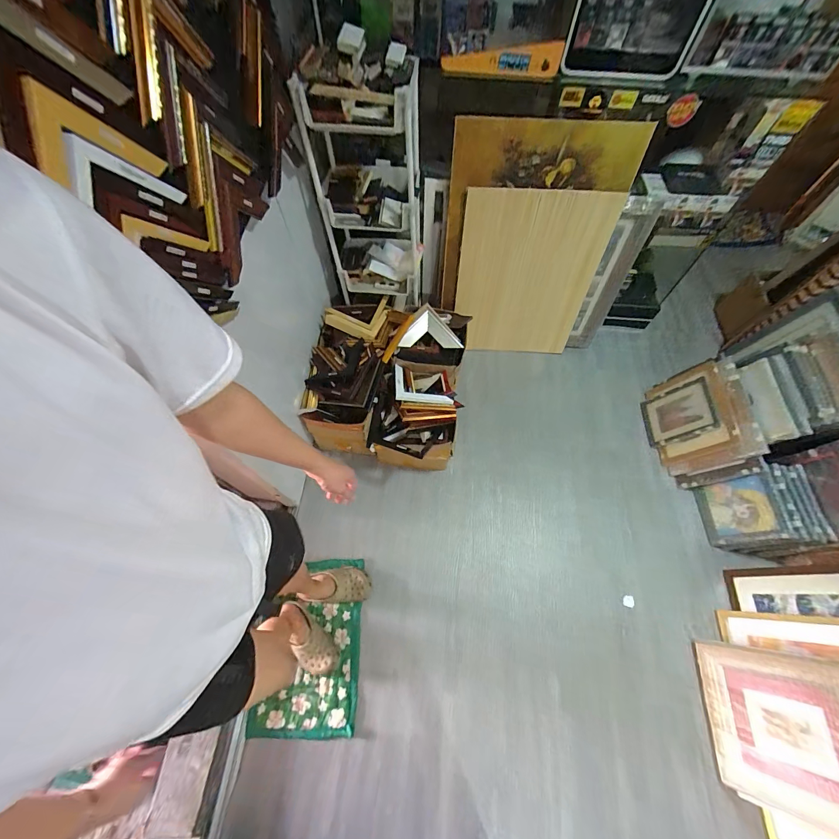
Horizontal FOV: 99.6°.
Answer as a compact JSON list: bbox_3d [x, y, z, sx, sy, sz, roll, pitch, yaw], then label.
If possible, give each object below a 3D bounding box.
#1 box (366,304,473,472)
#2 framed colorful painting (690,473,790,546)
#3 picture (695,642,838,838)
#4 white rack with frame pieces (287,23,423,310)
[{"bbox_3d":[0.014,-0.132,1.361,0.304,0.259,0.614,12,75,5],"label":"box"},{"bbox_3d":[1.158,0.335,1.290,0.023,0.236,0.217,10,61,-34],"label":"framed colorful painting"},{"bbox_3d":[0.983,0.832,0.936,0.052,0.401,0.376,12,63,-18],"label":"picture"},{"bbox_3d":[-0.156,-0.751,1.203,0.364,0.698,0.270,-8,63,-5],"label":"white rack with frame pieces"}]

